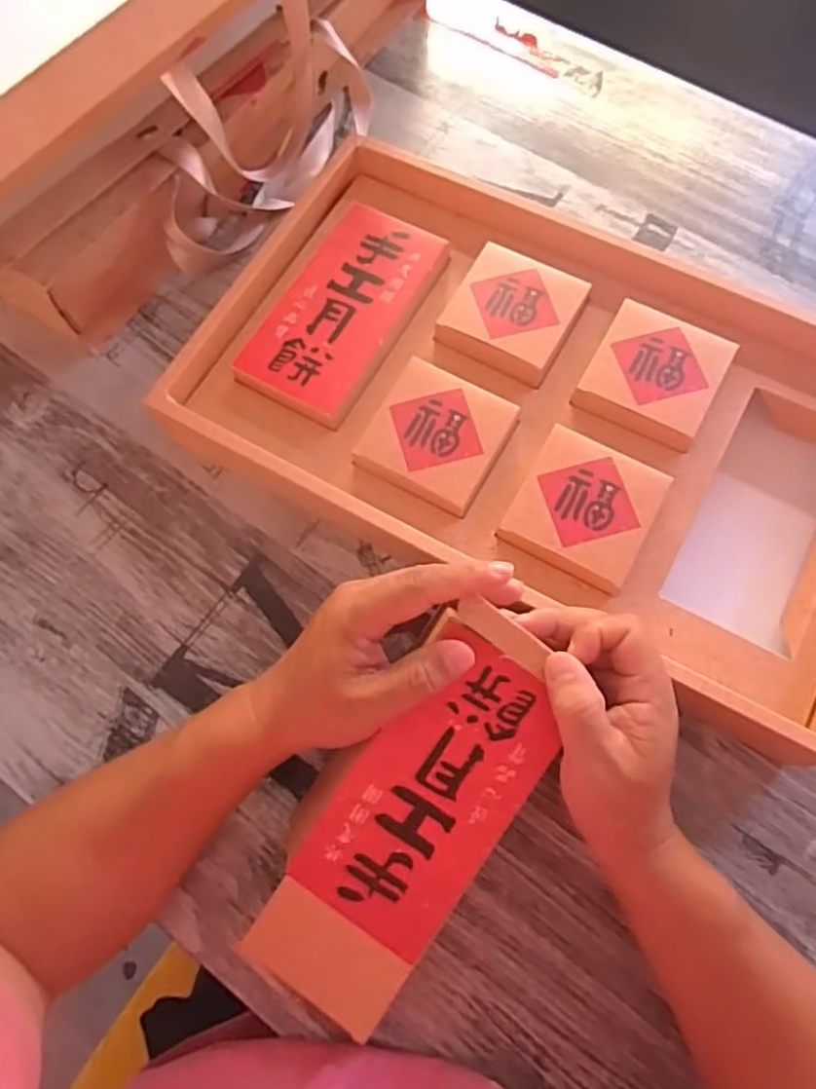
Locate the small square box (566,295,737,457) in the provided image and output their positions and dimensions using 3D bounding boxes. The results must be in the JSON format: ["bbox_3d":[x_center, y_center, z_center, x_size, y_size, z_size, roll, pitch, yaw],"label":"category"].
[{"bbox_3d":[0.170,-0.115,0.474,0.085,0.024,0.093,29,75,11],"label":"small square box"}]

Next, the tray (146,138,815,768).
[{"bbox_3d":[0.099,-0.093,0.486,0.472,0.065,0.280,28,74,11],"label":"tray"}]

